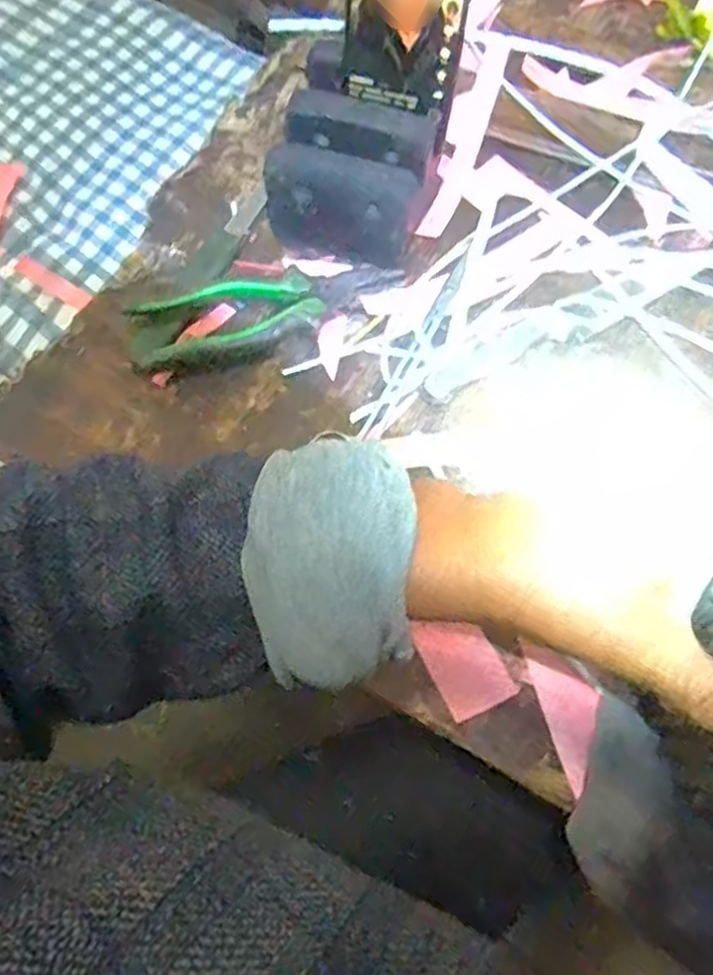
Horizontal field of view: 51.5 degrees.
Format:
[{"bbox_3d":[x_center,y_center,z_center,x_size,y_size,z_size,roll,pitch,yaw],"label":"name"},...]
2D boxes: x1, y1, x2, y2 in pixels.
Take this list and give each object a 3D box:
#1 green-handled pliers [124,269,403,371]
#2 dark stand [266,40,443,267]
[{"bbox_3d":[-0.063,-0.129,0.517,0.185,0.033,0.041,-16,70,-4],"label":"green-handled pliers"},{"bbox_3d":[0.002,-0.234,0.529,0.102,0.074,0.127,14,71,7],"label":"dark stand"}]

